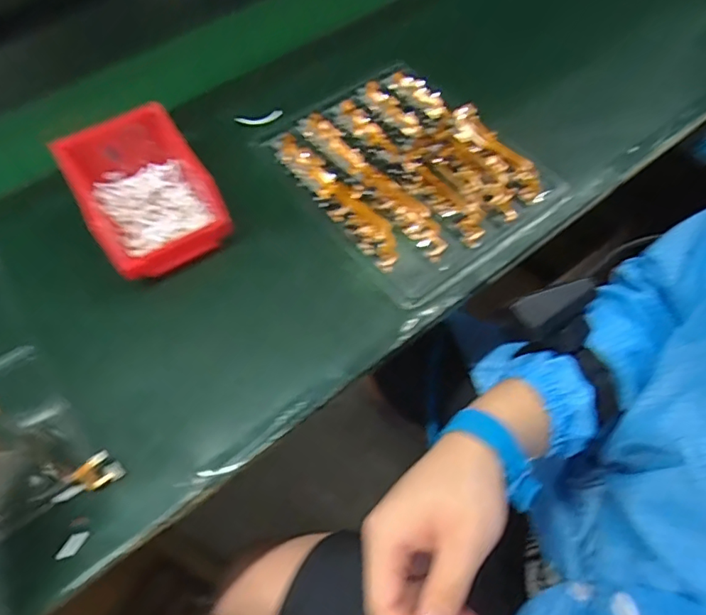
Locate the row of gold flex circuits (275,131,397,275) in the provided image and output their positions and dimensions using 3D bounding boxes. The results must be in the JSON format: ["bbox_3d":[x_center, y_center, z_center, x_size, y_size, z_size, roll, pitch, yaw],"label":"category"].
[{"bbox_3d":[-0.018,-0.114,0.527,0.038,0.016,0.199,-34,65,-17],"label":"row of gold flex circuits"}]

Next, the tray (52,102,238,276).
[{"bbox_3d":[-0.193,-0.104,0.490,0.104,0.075,0.146,-29,63,-14],"label":"tray"}]

